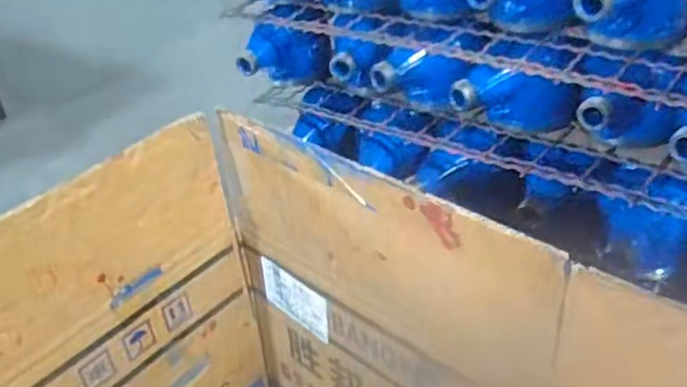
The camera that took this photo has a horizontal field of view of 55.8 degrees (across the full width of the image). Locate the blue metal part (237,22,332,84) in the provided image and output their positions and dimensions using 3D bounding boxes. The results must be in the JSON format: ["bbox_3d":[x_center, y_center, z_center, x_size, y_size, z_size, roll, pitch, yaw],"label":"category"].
[{"bbox_3d":[-0.063,-0.145,0.689,0.083,0.068,0.069,-1,35,5],"label":"blue metal part"}]

